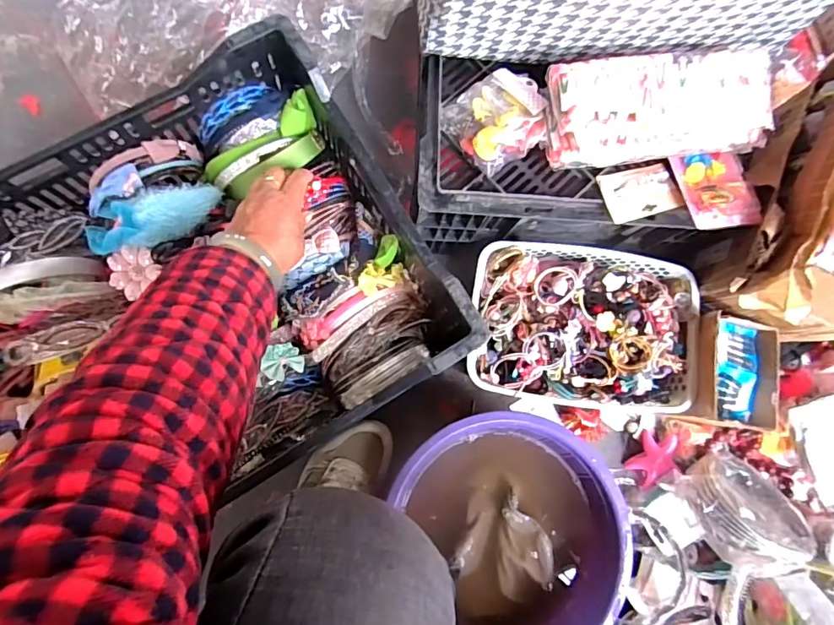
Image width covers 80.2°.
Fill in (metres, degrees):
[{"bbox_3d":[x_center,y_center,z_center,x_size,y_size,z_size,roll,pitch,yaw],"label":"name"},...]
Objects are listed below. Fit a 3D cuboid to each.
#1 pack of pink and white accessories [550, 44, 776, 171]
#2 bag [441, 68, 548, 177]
[{"bbox_3d":[0.253,-0.213,0.524,0.239,0.057,0.098,-6,82,-5],"label":"pack of pink and white accessories"},{"bbox_3d":[0.091,-0.212,0.545,0.102,0.039,0.100,-33,85,-8],"label":"bag"}]

